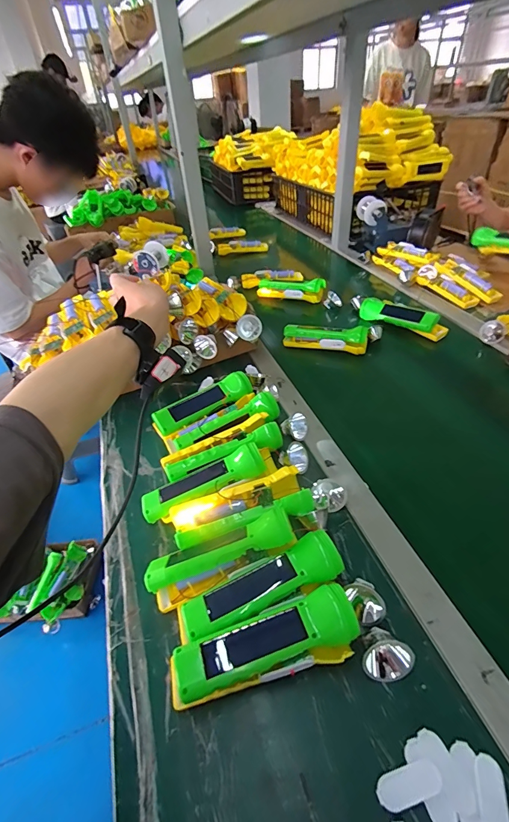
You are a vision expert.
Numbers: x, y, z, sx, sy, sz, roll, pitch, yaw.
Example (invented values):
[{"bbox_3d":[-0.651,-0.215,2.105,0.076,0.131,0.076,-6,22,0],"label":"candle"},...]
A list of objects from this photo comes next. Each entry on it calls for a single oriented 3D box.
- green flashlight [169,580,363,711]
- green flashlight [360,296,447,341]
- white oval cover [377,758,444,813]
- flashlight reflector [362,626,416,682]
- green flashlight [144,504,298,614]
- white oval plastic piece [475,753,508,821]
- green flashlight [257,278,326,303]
[{"bbox_3d":[0.010,0.219,0.338,0.175,0.047,0.056,-14,42,-8],"label":"green flashlight"},{"bbox_3d":[0.314,-0.204,0.789,0.049,0.043,0.189,-32,48,-27],"label":"green flashlight"},{"bbox_3d":[0.118,0.284,0.278,0.049,0.004,0.021,-14,42,-10],"label":"white oval cover"},{"bbox_3d":[0.115,0.220,0.329,0.038,0.032,0.040,-25,45,-21],"label":"flashlight reflector"},{"bbox_3d":[-0.036,0.155,0.396,0.160,0.038,0.051,-26,46,1],"label":"green flashlight"},{"bbox_3d":[0.174,0.286,0.269,0.018,0.005,0.050,8,43,15],"label":"white oval plastic piece"},{"bbox_3d":[0.088,-0.309,0.921,0.174,0.051,0.038,14,45,21],"label":"green flashlight"}]

